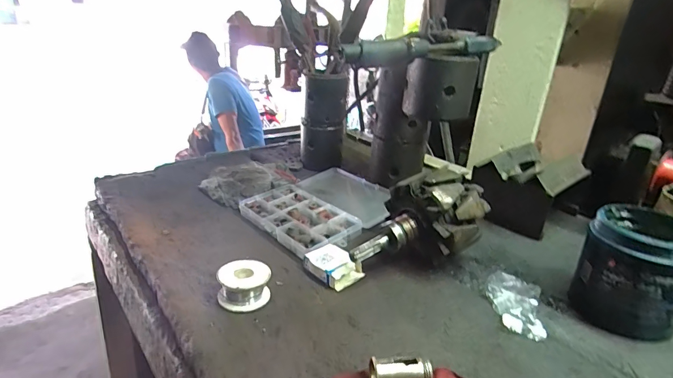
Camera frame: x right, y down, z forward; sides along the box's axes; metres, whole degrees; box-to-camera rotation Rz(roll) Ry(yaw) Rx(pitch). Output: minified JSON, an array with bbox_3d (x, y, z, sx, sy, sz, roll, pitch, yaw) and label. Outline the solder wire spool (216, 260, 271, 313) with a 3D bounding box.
[{"bbox_3d":[-0.096,0.099,0.412,0.052,0.029,0.049,-6,27,-15],"label":"solder wire spool"}]

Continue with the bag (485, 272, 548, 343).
[{"bbox_3d":[0.181,0.116,0.396,0.051,0.025,0.063,9,27,14],"label":"bag"}]

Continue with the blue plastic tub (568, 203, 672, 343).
[{"bbox_3d":[0.296,0.078,0.390,0.087,0.105,0.095,2,26,-1],"label":"blue plastic tub"}]

